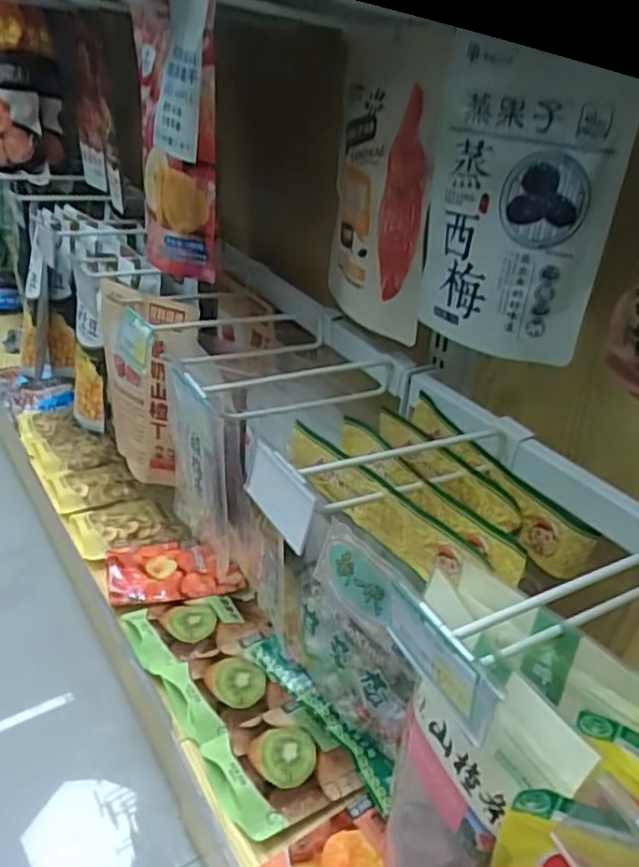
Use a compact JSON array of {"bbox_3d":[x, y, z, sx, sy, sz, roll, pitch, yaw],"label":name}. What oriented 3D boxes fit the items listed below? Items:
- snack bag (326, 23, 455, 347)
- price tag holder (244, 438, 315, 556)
[{"bbox_3d":[0.047,-0.210,0.597,0.030,0.240,0.162,-5,25,-23],"label":"snack bag"},{"bbox_3d":[-0.026,0.039,0.447,0.014,0.044,0.066,-16,35,-28],"label":"price tag holder"}]

